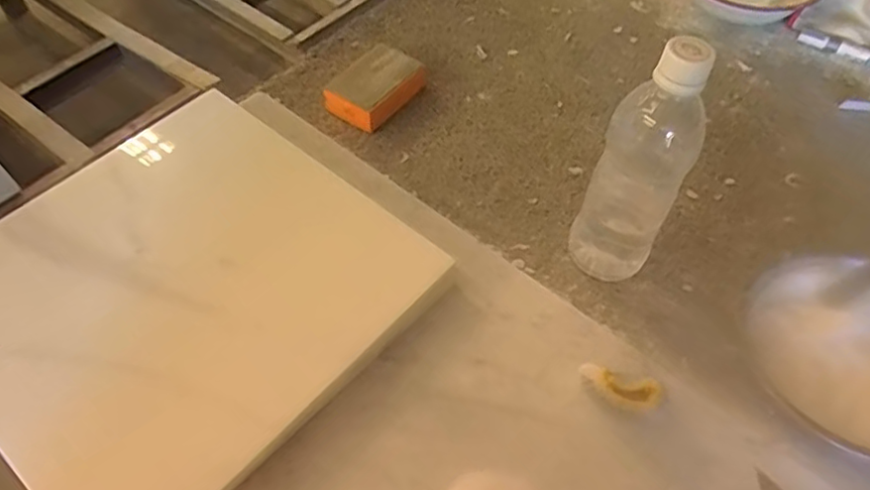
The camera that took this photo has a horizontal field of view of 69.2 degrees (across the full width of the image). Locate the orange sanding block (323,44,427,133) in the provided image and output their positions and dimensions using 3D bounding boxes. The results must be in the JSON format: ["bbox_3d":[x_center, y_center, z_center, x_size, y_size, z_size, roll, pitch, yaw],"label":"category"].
[{"bbox_3d":[-0.059,-0.157,0.633,0.060,0.033,0.095,33,60,21],"label":"orange sanding block"}]

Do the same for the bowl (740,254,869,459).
[{"bbox_3d":[0.299,0.082,0.454,0.155,0.048,0.136,37,61,23],"label":"bowl"}]

